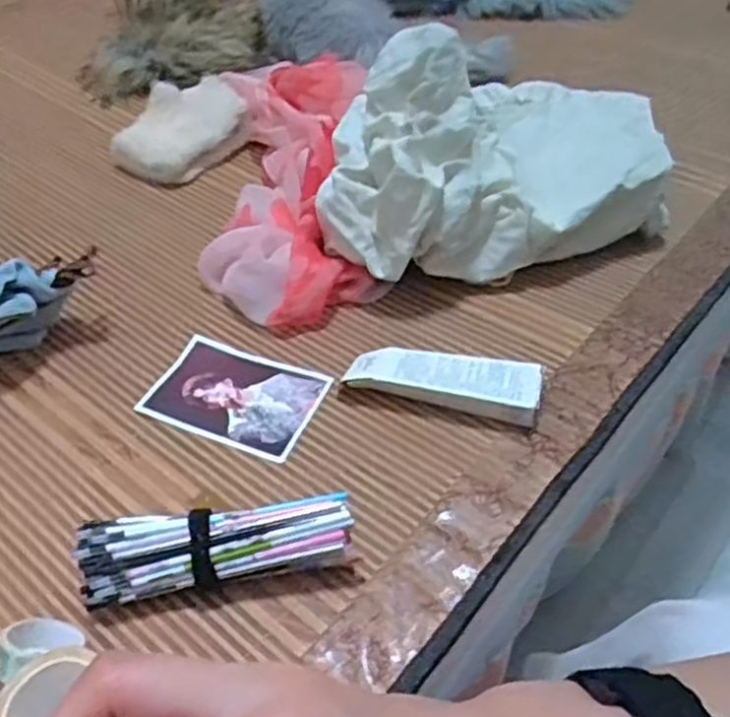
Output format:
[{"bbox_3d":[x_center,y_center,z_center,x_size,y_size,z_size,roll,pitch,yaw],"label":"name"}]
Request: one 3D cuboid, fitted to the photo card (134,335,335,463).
[{"bbox_3d":[-0.082,0.024,0.487,0.105,0.004,0.072,18,47,18],"label":"photo card"}]

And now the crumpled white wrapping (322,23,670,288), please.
[{"bbox_3d":[0.116,-0.165,0.583,0.324,0.132,0.172,-19,48,-19],"label":"crumpled white wrapping"}]

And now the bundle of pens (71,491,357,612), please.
[{"bbox_3d":[-0.074,0.098,0.383,0.132,0.037,0.035,-7,46,-8],"label":"bundle of pens"}]

